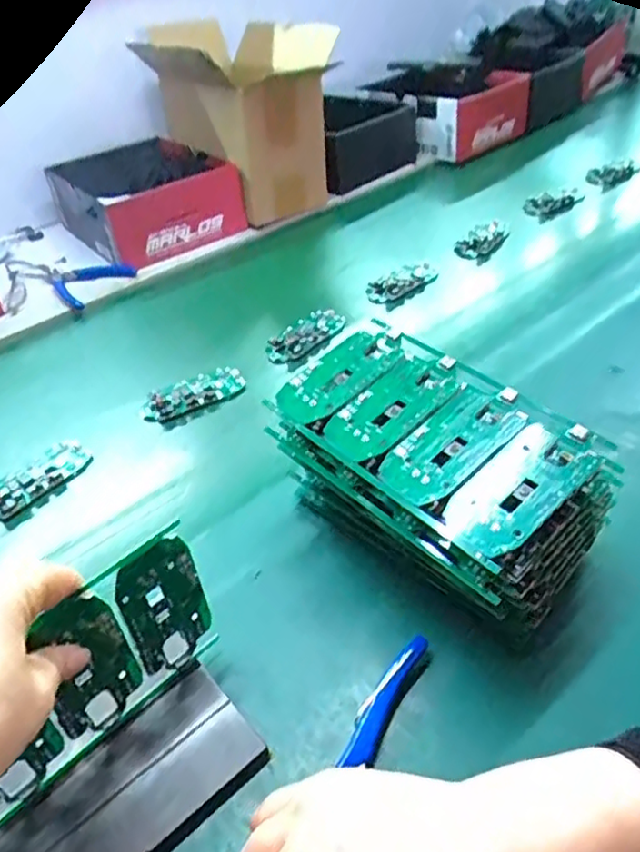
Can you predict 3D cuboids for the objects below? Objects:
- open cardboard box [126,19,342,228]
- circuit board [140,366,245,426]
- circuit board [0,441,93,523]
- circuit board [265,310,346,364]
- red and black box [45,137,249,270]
[{"bbox_3d":[-0.112,-0.431,0.917,0.180,0.211,0.259,-27,46,-25],"label":"open cardboard box"},{"bbox_3d":[-0.122,-0.030,0.626,0.101,0.014,0.047,-19,43,-17],"label":"circuit board"},{"bbox_3d":[-0.242,0.047,0.546,0.041,0.010,0.099,23,47,28],"label":"circuit board"},{"bbox_3d":[-0.014,-0.098,0.697,0.047,0.016,0.097,29,50,33],"label":"circuit board"},{"bbox_3d":[-0.234,-0.309,0.894,0.194,0.099,0.182,-26,45,-24],"label":"red and black box"}]

